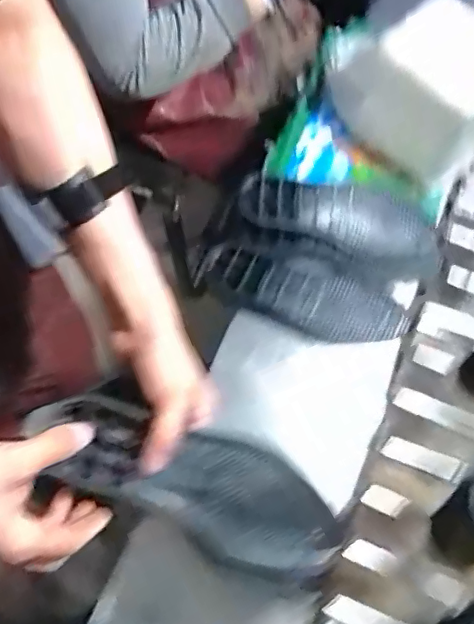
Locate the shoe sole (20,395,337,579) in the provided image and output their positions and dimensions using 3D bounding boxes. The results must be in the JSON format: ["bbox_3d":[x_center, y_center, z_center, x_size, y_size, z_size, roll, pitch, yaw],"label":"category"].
[{"bbox_3d":[-0.045,0.151,0.505,0.286,0.027,0.095,26,71,-6],"label":"shoe sole"}]

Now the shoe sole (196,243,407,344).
[{"bbox_3d":[0.094,-0.026,0.770,0.286,0.043,0.122,26,72,7],"label":"shoe sole"}]

